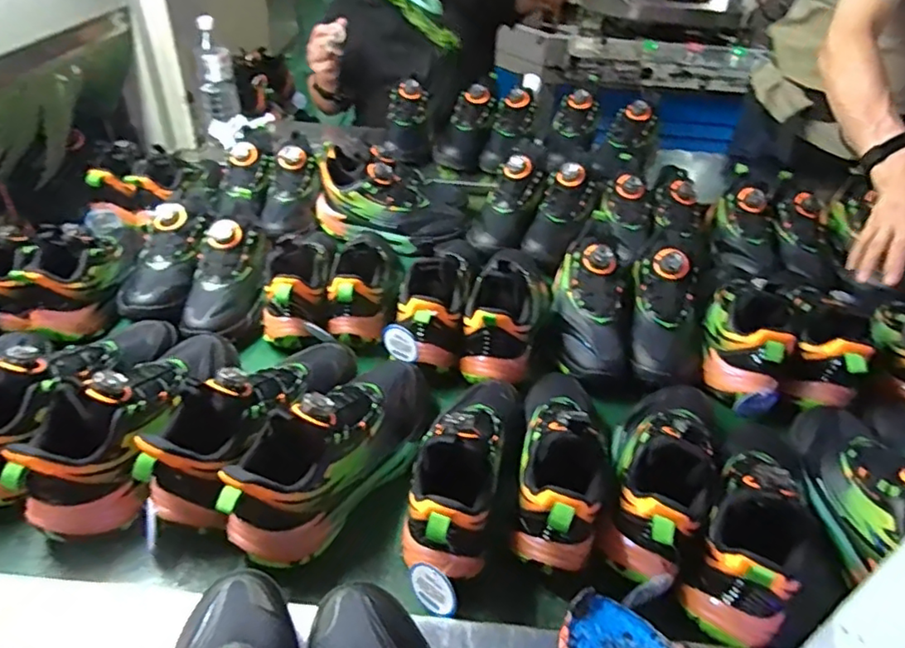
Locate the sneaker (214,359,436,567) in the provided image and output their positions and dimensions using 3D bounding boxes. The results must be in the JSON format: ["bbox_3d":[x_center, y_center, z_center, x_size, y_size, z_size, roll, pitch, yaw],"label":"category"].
[{"bbox_3d":[-0.107,0.108,0.582,0.093,0.118,0.261,22,43,21],"label":"sneaker"}]

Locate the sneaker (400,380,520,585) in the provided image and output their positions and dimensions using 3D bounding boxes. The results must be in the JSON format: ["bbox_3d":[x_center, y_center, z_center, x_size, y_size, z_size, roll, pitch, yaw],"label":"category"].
[{"bbox_3d":[0.013,0.117,0.573,0.082,0.113,0.237,11,40,9],"label":"sneaker"}]

